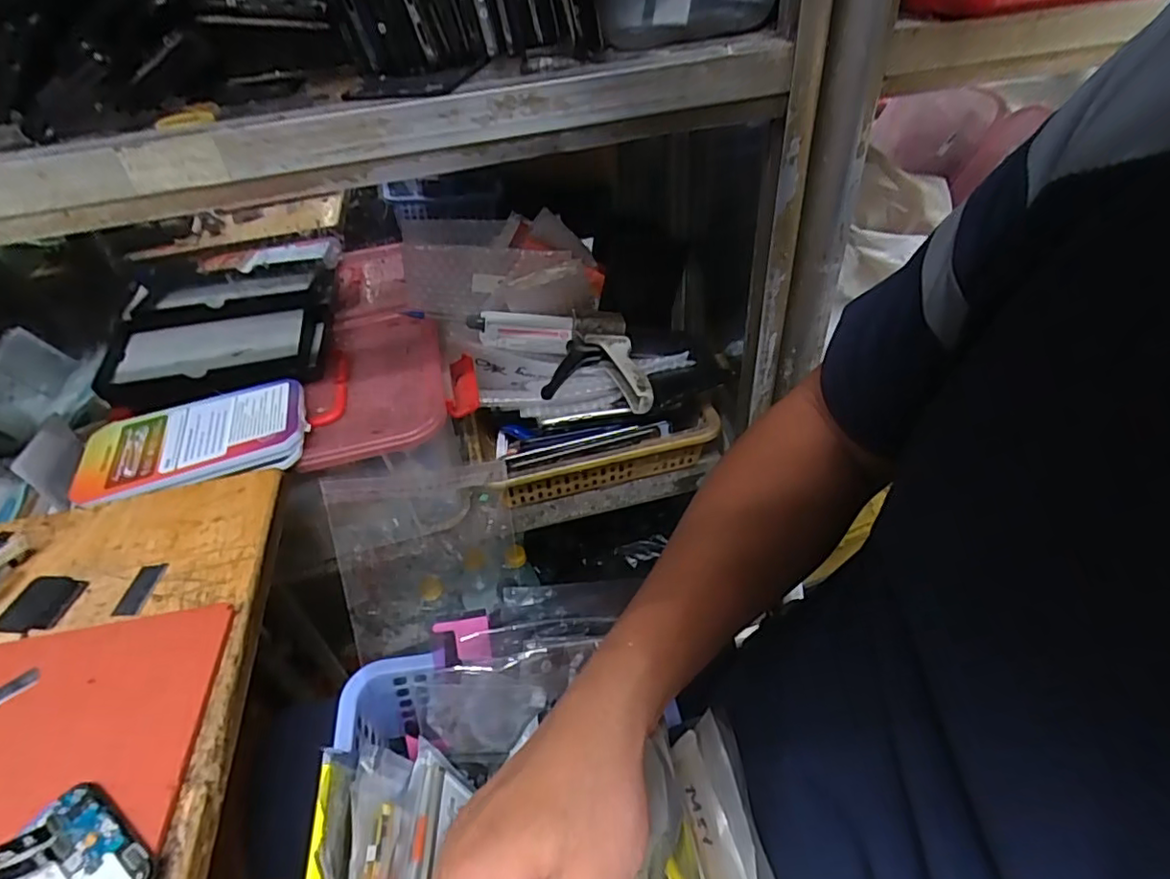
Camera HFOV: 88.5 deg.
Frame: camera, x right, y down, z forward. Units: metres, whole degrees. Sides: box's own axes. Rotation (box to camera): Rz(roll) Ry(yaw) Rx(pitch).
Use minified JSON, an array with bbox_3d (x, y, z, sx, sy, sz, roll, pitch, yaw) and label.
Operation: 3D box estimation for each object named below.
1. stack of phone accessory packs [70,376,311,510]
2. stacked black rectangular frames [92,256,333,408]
[{"bbox_3d":[-0.330,0.002,0.503,0.179,0.030,0.106,-12,42,-14],"label":"stack of phone accessory packs"},{"bbox_3d":[-0.364,-0.114,0.606,0.195,0.041,0.195,-10,53,-8],"label":"stacked black rectangular frames"}]

